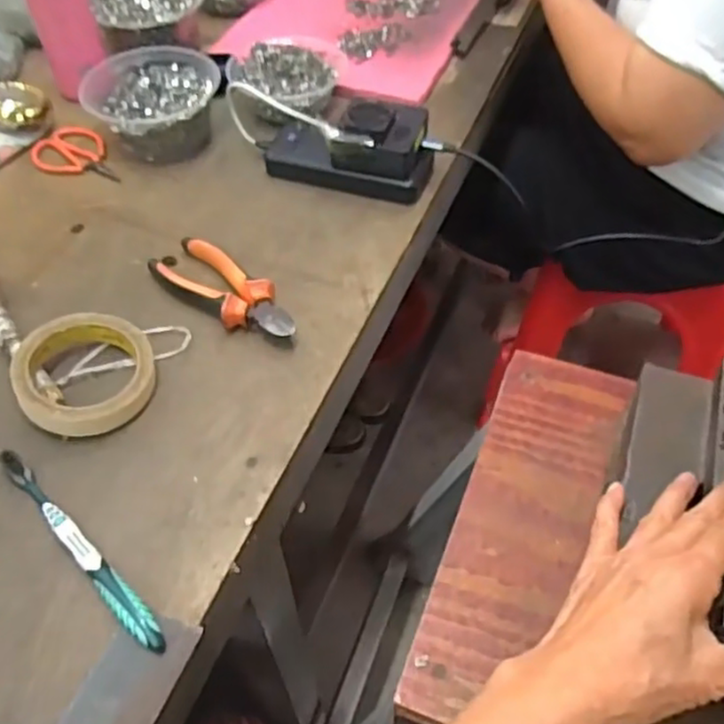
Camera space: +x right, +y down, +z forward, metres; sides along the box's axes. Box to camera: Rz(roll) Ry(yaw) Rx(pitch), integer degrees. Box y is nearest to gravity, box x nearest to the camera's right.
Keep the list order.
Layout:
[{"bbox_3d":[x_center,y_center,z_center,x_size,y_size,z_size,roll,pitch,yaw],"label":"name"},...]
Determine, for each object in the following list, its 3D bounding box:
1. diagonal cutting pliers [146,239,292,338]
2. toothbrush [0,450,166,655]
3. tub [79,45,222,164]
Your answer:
[{"bbox_3d":[-0.119,-0.063,0.585,0.166,0.025,0.050,34,60,27],"label":"diagonal cutting pliers"},{"bbox_3d":[-0.182,0.114,0.445,0.180,0.014,0.016,36,61,28],"label":"toothbrush"},{"bbox_3d":[-0.209,-0.266,0.722,0.120,0.060,0.123,-2,51,2],"label":"tub"}]

